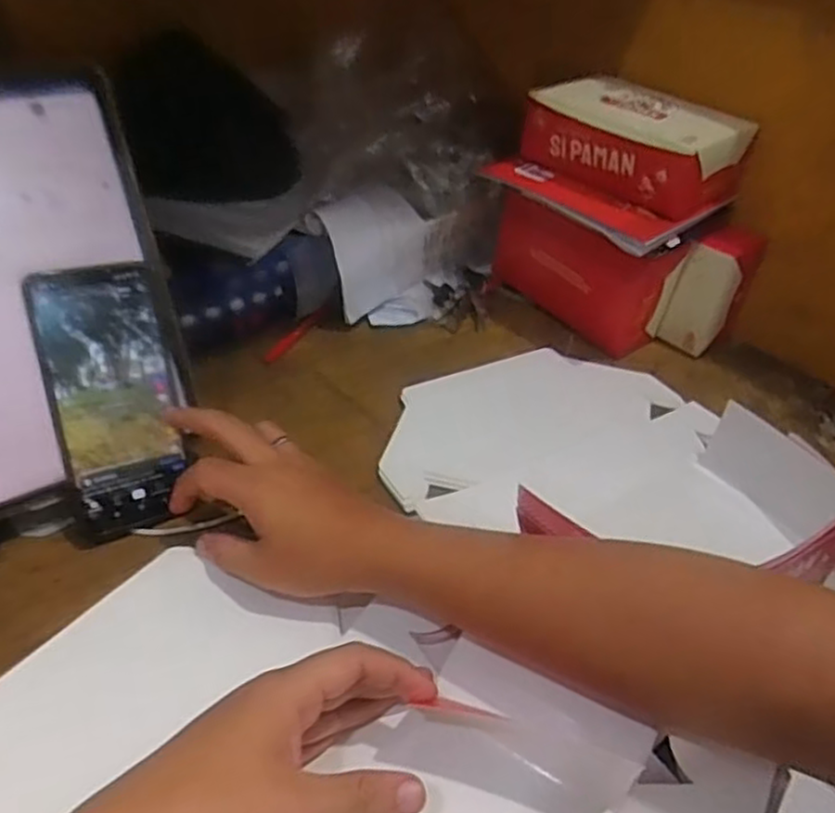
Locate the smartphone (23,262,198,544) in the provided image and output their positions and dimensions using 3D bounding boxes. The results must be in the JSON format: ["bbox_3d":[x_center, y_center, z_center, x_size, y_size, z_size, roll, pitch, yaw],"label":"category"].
[{"bbox_3d":[-0.197,-0.004,0.471,0.077,0.172,0.009,-17,12,-37],"label":"smartphone"}]

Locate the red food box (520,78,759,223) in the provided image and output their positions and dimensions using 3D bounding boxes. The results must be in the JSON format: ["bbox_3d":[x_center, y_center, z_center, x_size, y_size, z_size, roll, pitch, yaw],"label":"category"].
[{"bbox_3d":[0.198,-0.242,0.654,0.114,0.071,0.176,-25,48,-33],"label":"red food box"}]

